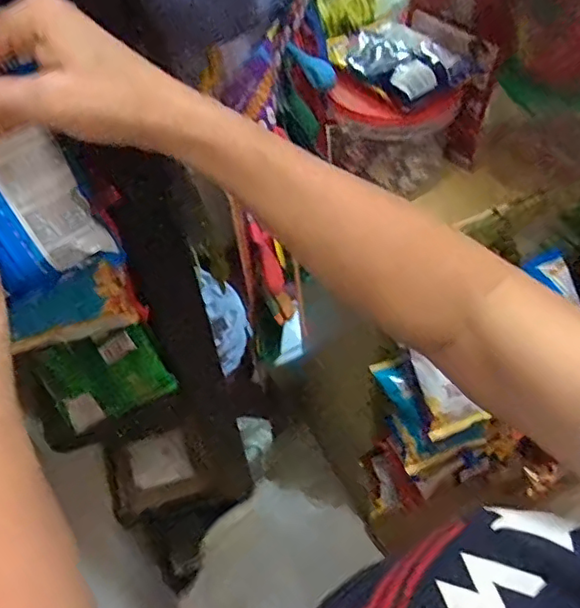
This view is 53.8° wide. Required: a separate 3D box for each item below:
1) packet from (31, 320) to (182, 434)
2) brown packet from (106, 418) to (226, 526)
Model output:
[{"bbox_3d":[-0.177,0.064,0.553,0.103,0.102,0.028,-24,35,-13],"label":"packet"},{"bbox_3d":[-0.208,0.271,0.931,0.159,0.035,0.119,-17,87,-22],"label":"brown packet"}]

